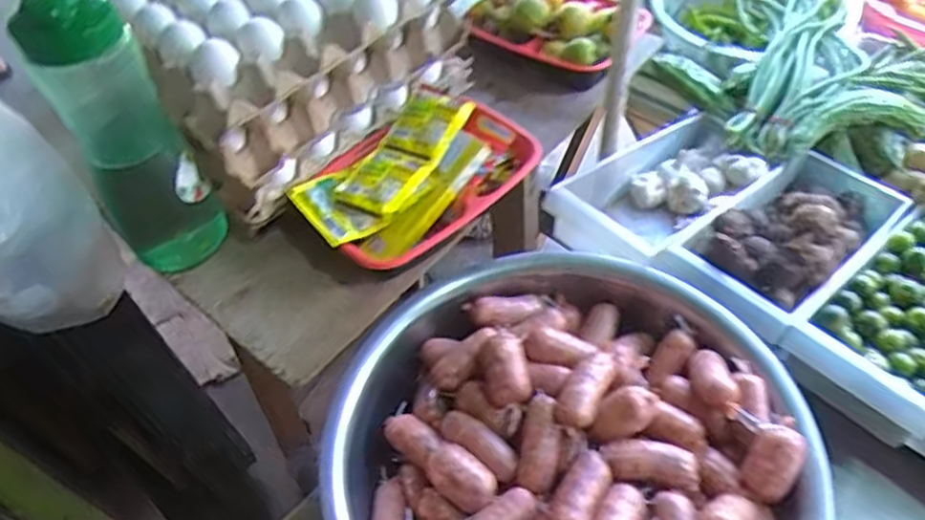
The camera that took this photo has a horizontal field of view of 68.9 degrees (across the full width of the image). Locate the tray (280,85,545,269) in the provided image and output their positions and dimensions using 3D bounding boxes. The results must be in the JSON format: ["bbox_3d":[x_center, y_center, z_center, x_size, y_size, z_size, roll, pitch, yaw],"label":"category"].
[{"bbox_3d":[-0.045,-0.080,0.637,0.210,0.053,0.135,-39,58,-23],"label":"tray"}]

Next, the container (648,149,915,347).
[{"bbox_3d":[0.313,-0.022,0.662,0.240,0.055,0.131,-29,54,-35],"label":"container"}]

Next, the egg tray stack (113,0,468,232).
[{"bbox_3d":[-0.194,-0.230,0.688,0.268,0.131,0.291,33,62,27],"label":"egg tray stack"}]

